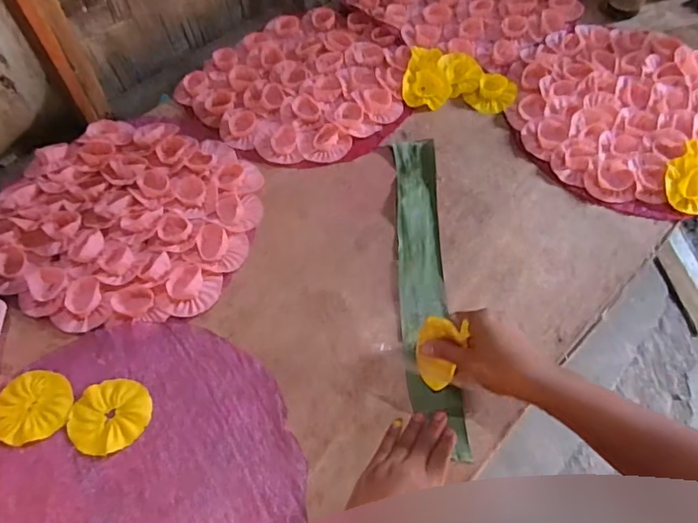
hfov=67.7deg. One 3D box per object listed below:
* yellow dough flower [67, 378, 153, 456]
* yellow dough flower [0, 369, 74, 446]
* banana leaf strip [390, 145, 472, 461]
[{"bbox_3d":[-0.242,0.156,0.527,0.078,0.004,0.071,1,60,-1],"label":"yellow dough flower"},{"bbox_3d":[-0.323,0.148,0.529,0.076,0.005,0.073,1,60,-1],"label":"yellow dough flower"},{"bbox_3d":[0.089,0.015,0.618,0.059,0.011,0.410,0,60,-1],"label":"banana leaf strip"}]

